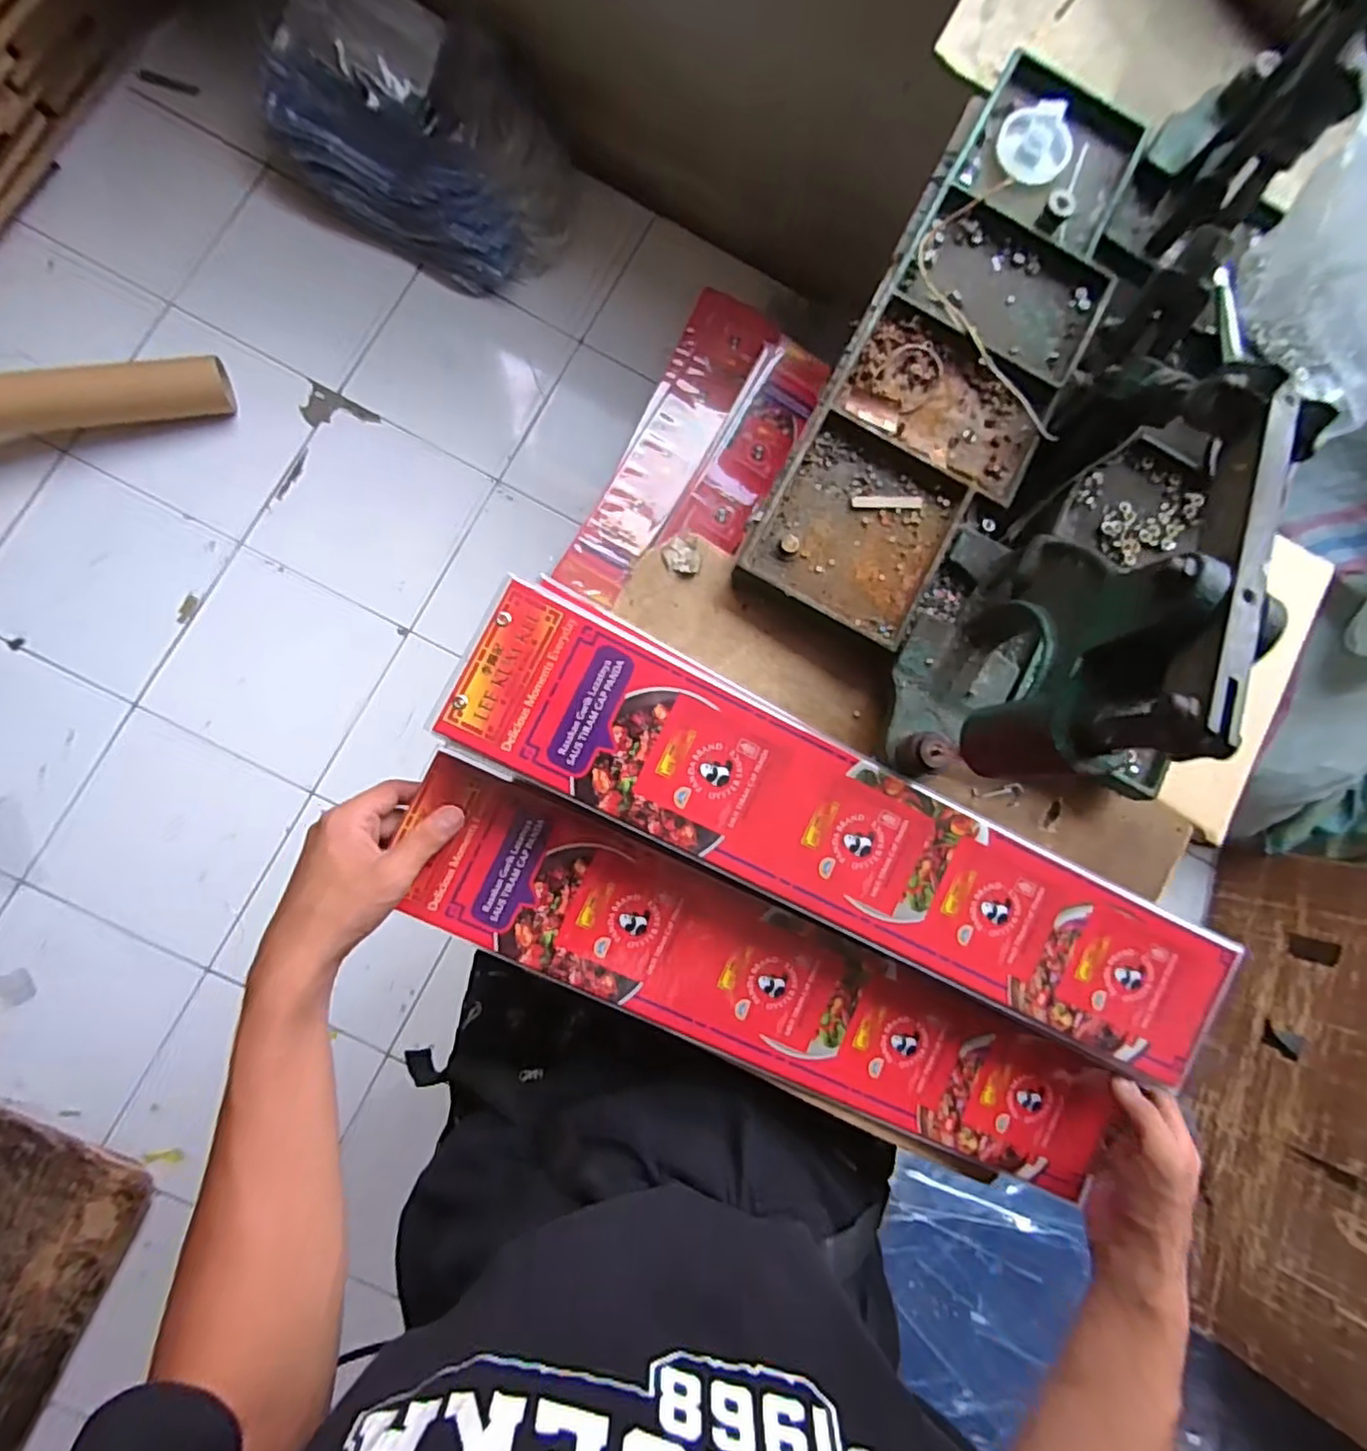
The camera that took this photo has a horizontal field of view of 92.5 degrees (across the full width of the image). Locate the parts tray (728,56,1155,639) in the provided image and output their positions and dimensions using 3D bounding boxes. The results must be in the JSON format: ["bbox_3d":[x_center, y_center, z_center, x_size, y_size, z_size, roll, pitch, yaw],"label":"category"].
[{"bbox_3d":[0.218,-0.302,0.507,0.164,0.026,0.506,26,82,-4],"label":"parts tray"}]

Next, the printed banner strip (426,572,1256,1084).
[{"bbox_3d":[0.118,0.079,0.439,0.556,0.010,0.111,27,86,-6],"label":"printed banner strip"}]

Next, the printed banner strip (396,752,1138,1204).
[{"bbox_3d":[0.064,0.197,0.476,0.564,0.007,0.107,27,84,-6],"label":"printed banner strip"}]

